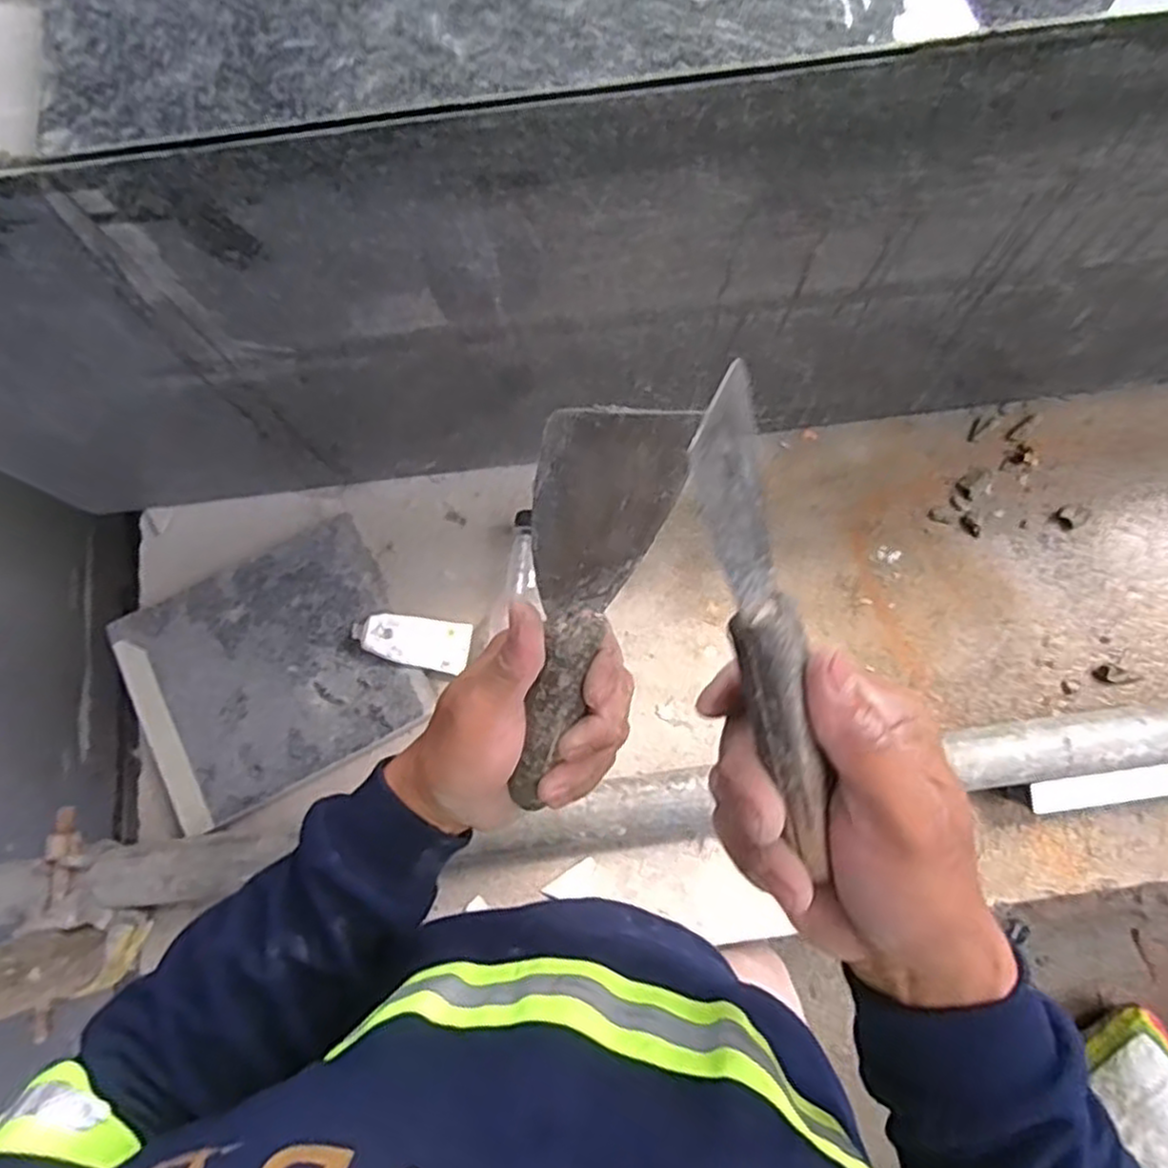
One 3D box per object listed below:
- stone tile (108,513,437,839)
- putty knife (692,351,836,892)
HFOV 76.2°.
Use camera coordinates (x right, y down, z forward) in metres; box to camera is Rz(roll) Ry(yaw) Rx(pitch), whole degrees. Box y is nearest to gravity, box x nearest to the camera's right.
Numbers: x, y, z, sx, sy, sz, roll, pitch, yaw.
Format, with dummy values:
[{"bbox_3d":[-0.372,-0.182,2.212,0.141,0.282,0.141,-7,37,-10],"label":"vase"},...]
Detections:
[{"bbox_3d":[-0.280,0.077,0.662,0.231,0.017,0.203,-28,78,-6],"label":"stone tile"},{"bbox_3d":[0.052,0.013,0.235,0.036,0.020,0.153,-22,102,-47],"label":"putty knife"}]

